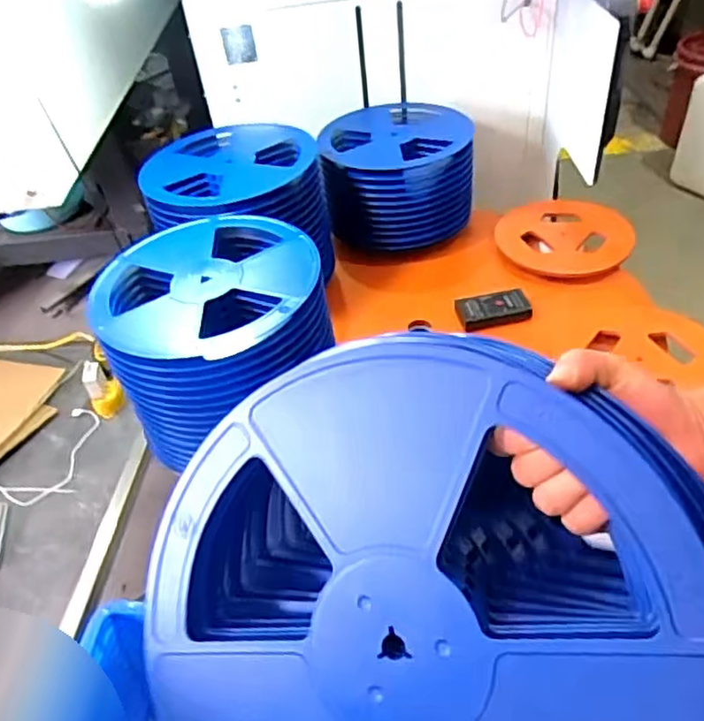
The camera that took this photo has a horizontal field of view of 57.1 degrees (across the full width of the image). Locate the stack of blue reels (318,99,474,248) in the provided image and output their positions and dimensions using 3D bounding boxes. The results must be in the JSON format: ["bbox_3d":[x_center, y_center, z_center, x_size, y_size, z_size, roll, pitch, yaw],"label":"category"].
[{"bbox_3d":[0.087,-0.399,1.411,0.326,0.206,0.299,-13,43,-5],"label":"stack of blue reels"}]

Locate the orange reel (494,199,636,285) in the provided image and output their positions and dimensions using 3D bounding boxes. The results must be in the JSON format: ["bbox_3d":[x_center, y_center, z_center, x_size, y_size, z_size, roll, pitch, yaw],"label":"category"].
[{"bbox_3d":[0.436,-0.262,1.341,0.260,0.031,0.255,-5,43,3],"label":"orange reel"}]

